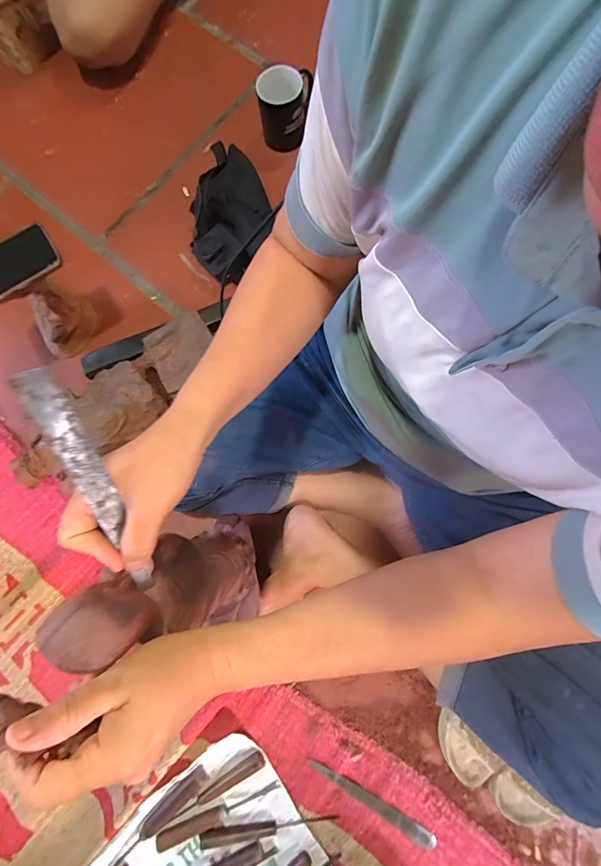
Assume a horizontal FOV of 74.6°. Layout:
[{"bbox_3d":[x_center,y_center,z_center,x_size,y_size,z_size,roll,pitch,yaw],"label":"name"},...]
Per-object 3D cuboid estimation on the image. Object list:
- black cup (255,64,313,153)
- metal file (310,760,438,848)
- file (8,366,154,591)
[{"bbox_3d":[-0.027,-0.586,0.717,0.097,0.099,0.093,-1,79,3],"label":"black cup"},{"bbox_3d":[0.105,0.531,0.570,0.199,0.008,0.022,30,81,6],"label":"metal file"},{"bbox_3d":[-0.136,0.038,0.267,0.022,0.004,0.172,-30,118,-26],"label":"file"}]

